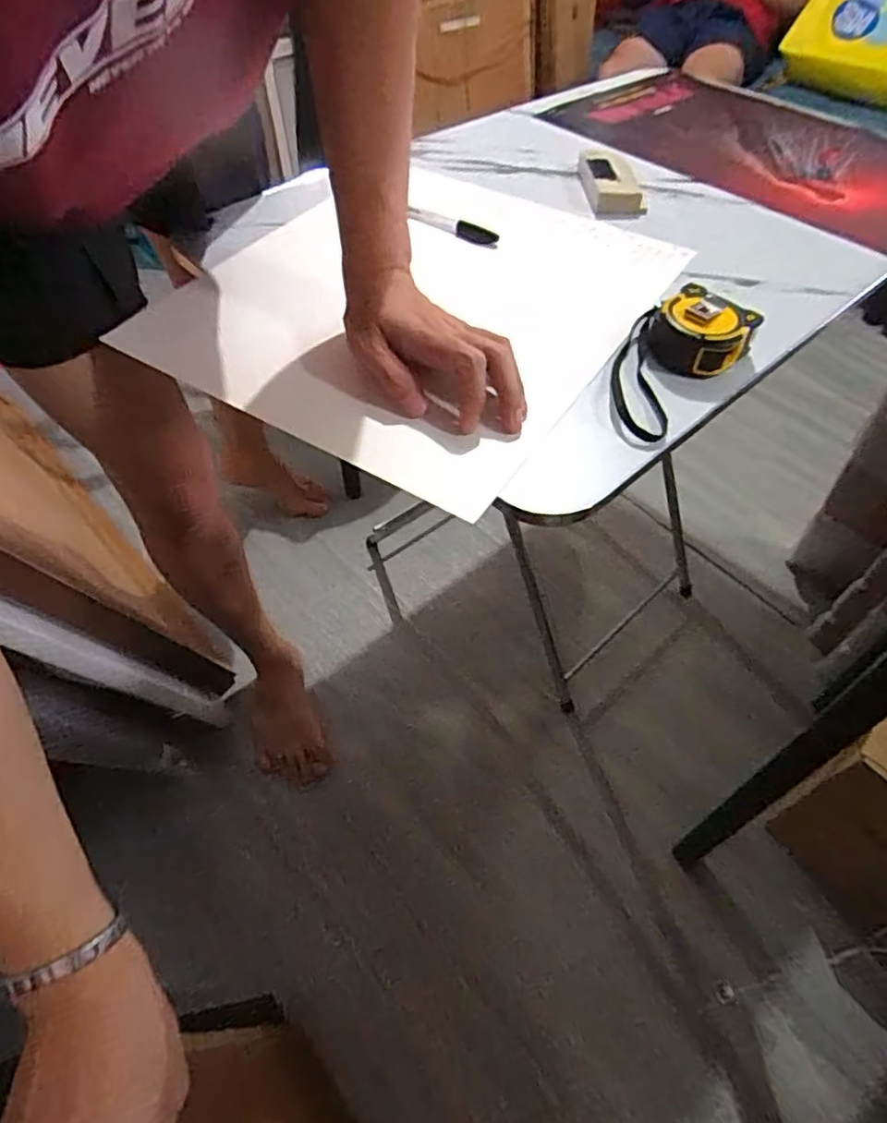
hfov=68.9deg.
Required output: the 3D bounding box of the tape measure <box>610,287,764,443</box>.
[{"bbox_3d":[0.188,-0.171,0.484,0.068,0.038,0.064,33,58,22],"label":"tape measure"}]

